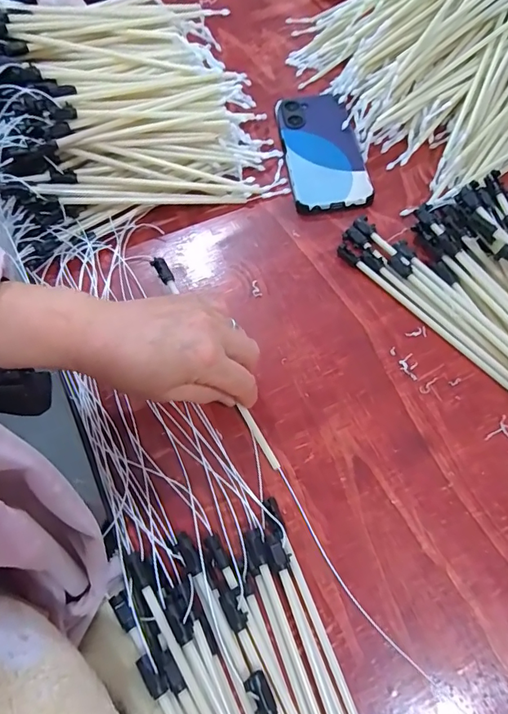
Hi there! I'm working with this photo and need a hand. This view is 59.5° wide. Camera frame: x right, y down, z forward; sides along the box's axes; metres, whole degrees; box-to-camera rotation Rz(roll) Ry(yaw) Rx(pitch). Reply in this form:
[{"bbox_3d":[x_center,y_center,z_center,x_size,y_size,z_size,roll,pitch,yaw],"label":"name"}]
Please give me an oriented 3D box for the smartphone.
[{"bbox_3d":[0.071,-0.221,0.472,0.078,0.013,0.162,-8,64,-1],"label":"smartphone"}]

